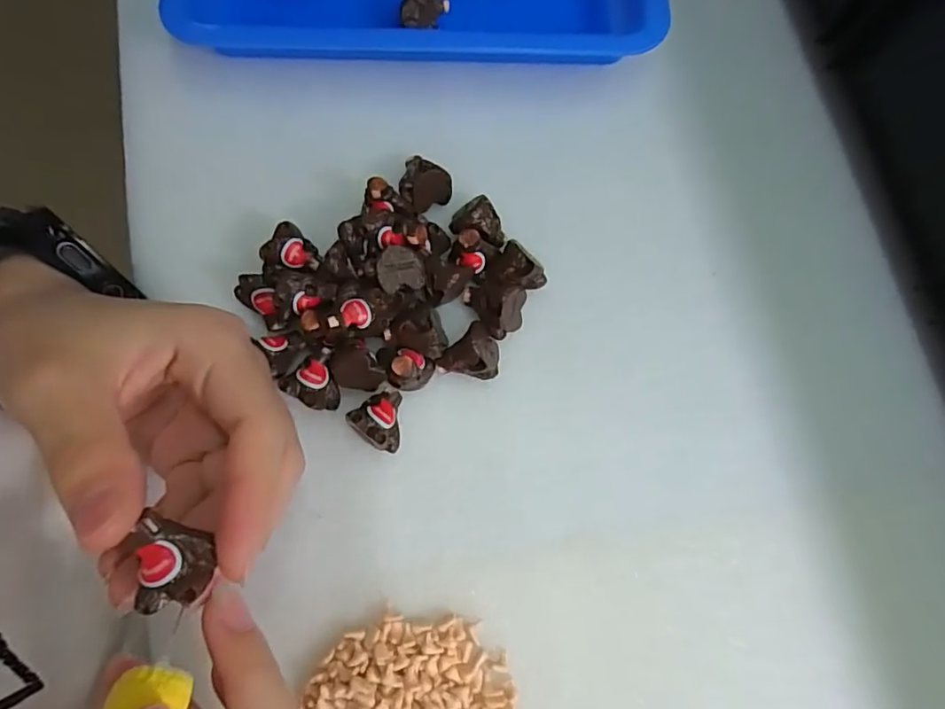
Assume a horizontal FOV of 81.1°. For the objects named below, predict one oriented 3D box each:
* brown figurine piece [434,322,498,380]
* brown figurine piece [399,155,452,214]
[{"bbox_3d":[0.001,0.002,0.218,0.019,0.017,0.021,43,78,9],"label":"brown figurine piece"},{"bbox_3d":[-0.021,-0.074,0.238,0.021,0.020,0.015,-29,43,1],"label":"brown figurine piece"}]

